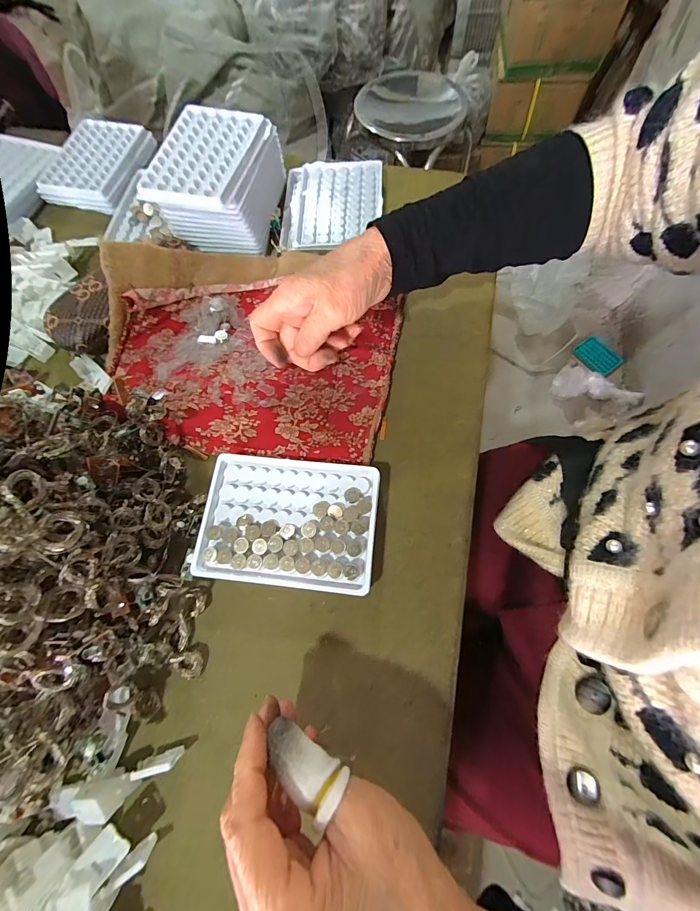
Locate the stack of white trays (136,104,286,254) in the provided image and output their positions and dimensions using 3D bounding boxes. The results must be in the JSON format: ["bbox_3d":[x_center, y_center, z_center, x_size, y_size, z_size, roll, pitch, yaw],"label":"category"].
[{"bbox_3d":[-0.133,-0.283,0.360,0.105,0.063,0.131,9,71,5],"label":"stack of white trays"}]

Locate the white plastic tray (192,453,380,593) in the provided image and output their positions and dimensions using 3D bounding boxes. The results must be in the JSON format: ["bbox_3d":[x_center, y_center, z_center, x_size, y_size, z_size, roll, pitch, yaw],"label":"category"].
[{"bbox_3d":[-0.047,0.050,0.267,0.130,0.018,0.093,5,70,4],"label":"white plastic tray"}]

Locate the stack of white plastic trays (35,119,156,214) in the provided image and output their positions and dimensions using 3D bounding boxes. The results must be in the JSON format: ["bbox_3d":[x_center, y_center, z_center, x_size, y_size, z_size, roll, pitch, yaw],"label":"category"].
[{"bbox_3d":[-0.310,-0.357,0.424,0.097,0.020,0.127,10,71,5],"label":"stack of white plastic trays"}]

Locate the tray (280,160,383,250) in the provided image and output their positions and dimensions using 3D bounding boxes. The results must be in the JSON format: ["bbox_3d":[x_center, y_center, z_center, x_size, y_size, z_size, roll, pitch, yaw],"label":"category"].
[{"bbox_3d":[-0.019,-0.282,0.389,0.109,0.015,0.131,0,70,2],"label":"tray"}]

